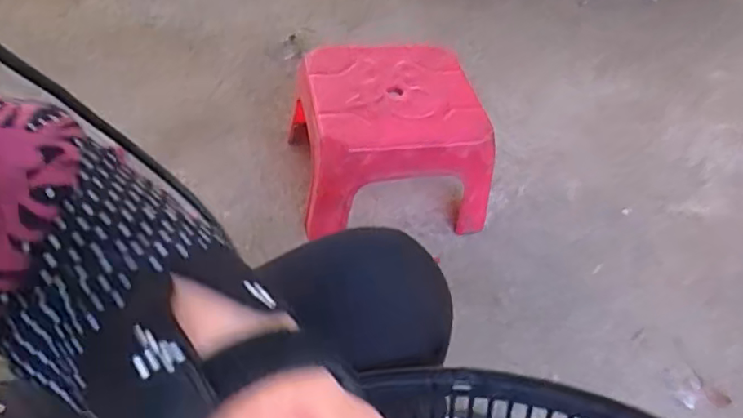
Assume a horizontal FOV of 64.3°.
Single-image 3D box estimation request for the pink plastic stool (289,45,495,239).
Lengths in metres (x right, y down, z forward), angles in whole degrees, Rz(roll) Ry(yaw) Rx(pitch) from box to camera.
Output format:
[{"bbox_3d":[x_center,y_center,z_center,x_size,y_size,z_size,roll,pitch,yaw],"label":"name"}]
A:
[{"bbox_3d":[0.035,-0.119,1.006,0.289,0.190,0.280,1,47,-6],"label":"pink plastic stool"}]

